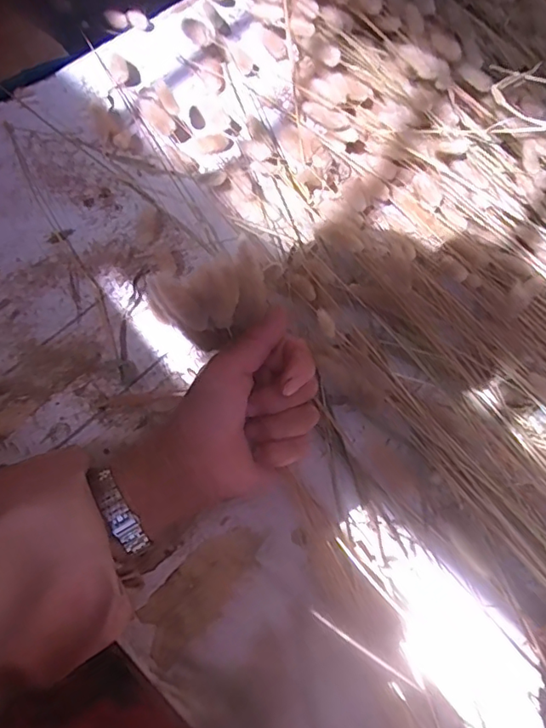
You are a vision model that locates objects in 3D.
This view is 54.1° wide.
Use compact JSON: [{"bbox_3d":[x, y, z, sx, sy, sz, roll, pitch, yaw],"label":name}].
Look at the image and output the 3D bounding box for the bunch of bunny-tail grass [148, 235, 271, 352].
[{"bbox_3d":[-0.039,-0.045,0.342,0.070,0.055,0.043,-19,67,-12],"label":"bunch of bunny-tail grass"}]

